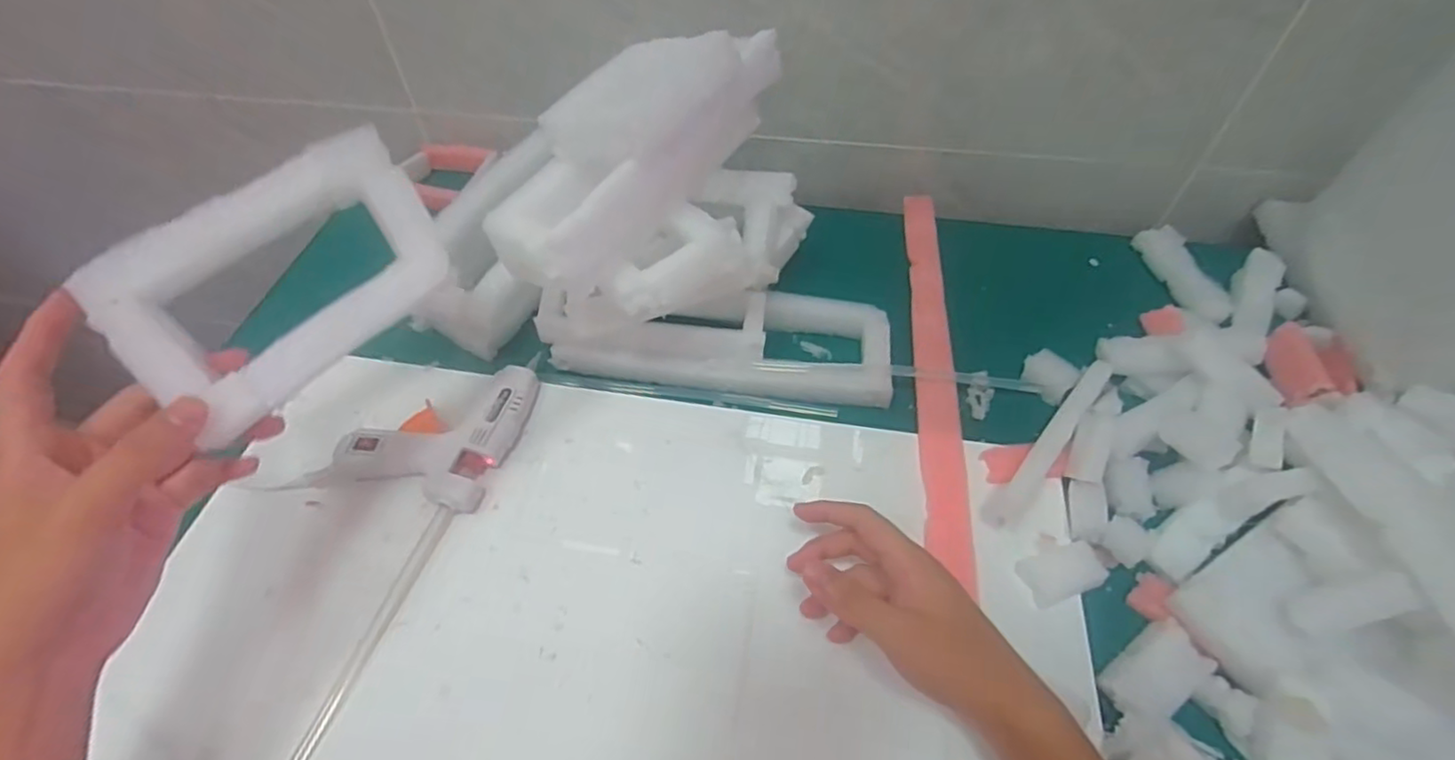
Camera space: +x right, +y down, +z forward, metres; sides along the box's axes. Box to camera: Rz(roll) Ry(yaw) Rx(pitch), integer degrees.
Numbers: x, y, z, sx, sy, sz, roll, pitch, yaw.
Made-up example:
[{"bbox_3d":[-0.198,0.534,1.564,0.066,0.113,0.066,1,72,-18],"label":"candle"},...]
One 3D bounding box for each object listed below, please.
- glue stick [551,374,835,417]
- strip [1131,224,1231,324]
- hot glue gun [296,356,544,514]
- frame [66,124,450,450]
[{"bbox_3d":[-0.027,0.012,0.538,0.228,0.011,0.011,7,53,5],"label":"glue stick"},{"bbox_3d":[0.417,-0.096,0.597,0.035,0.019,0.120,-5,53,-4],"label":"strip"},{"bbox_3d":[-0.216,0.030,0.493,0.117,0.030,0.131,13,54,10],"label":"hot glue gun"},{"bbox_3d":[-0.220,-0.052,0.330,0.150,0.024,0.095,-43,98,-22],"label":"frame"}]

